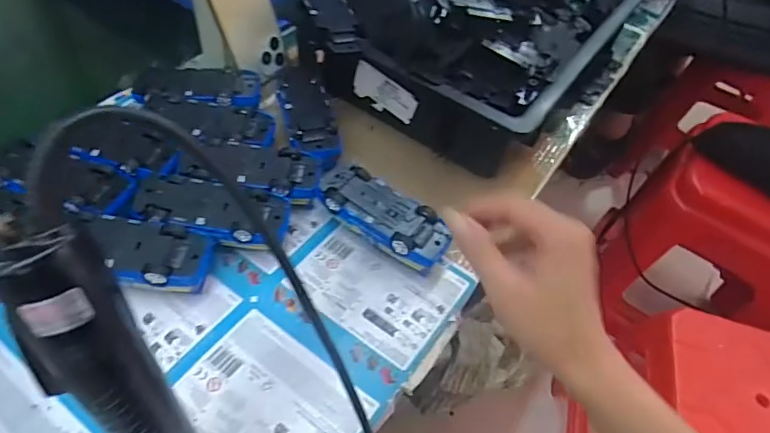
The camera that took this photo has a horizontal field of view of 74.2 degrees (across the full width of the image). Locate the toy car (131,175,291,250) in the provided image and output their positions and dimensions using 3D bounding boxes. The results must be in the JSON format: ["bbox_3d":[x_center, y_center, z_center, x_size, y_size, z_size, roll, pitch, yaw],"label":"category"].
[{"bbox_3d":[-0.153,0.003,0.456,0.131,0.046,0.060,8,51,1],"label":"toy car"}]

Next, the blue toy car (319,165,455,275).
[{"bbox_3d":[0.000,0.005,0.470,0.125,0.043,0.055,29,54,17],"label":"blue toy car"}]

